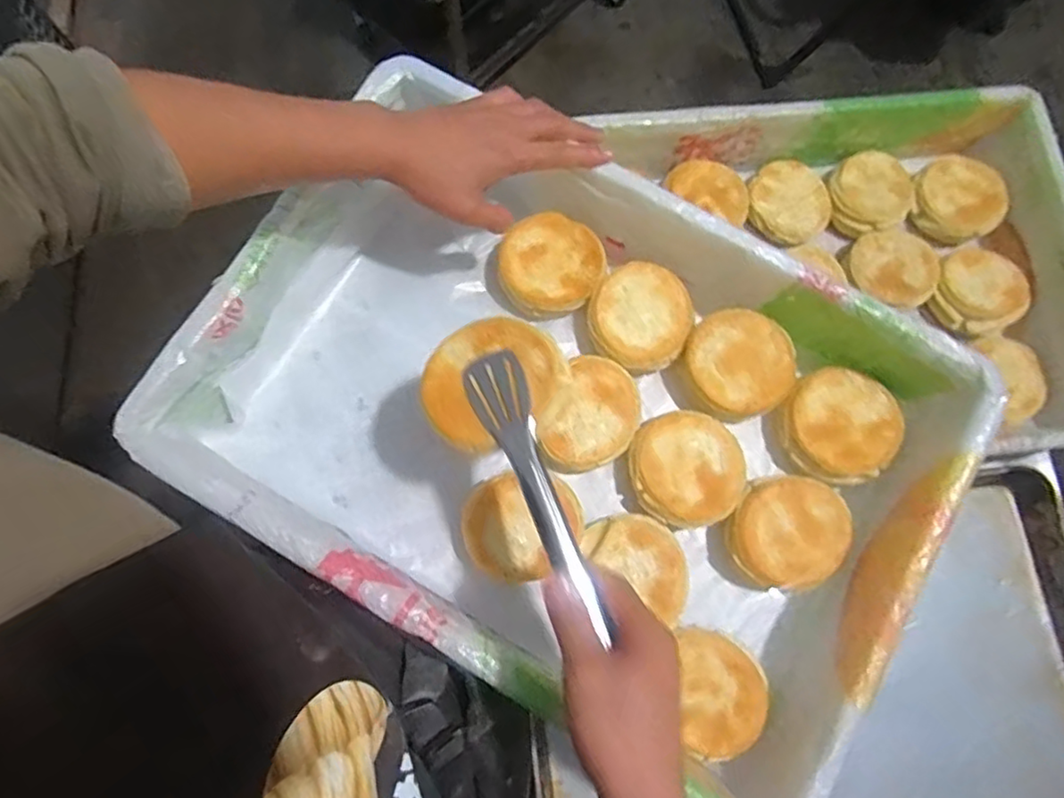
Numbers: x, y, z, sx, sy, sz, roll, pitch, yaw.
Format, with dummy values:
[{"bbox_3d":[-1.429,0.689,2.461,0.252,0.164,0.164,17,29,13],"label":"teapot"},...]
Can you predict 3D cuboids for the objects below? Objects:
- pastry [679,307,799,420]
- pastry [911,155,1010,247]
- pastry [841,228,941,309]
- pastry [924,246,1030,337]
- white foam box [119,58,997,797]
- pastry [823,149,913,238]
[{"bbox_3d":[0.187,-0.030,0.578,0.088,0.056,0.094,0,77,-1],"label":"pastry"},{"bbox_3d":[0.507,-0.238,0.750,0.087,0.044,0.107,-33,79,-8],"label":"pastry"},{"bbox_3d":[0.421,-0.150,0.734,0.097,0.032,0.096,0,77,-1],"label":"pastry"},{"bbox_3d":[0.518,-0.124,0.726,0.089,0.031,0.104,25,78,5],"label":"pastry"},{"bbox_3d":[0.026,0.019,0.552,0.585,0.124,0.403,30,78,6],"label":"white foam box"},{"bbox_3d":[0.406,-0.248,0.759,0.098,0.034,0.097,0,77,-1],"label":"pastry"}]

